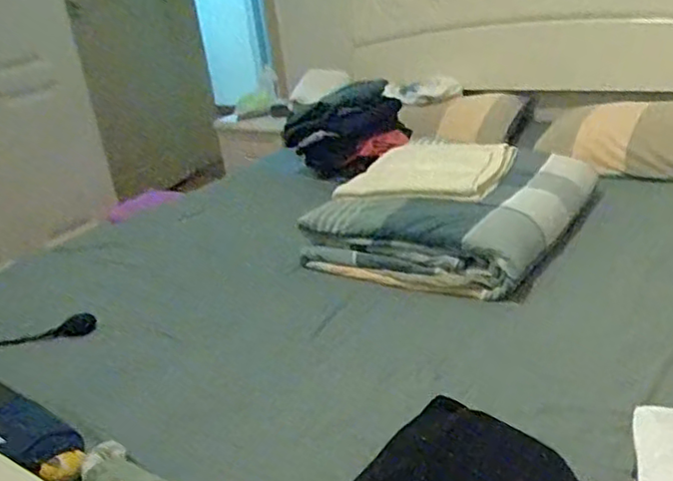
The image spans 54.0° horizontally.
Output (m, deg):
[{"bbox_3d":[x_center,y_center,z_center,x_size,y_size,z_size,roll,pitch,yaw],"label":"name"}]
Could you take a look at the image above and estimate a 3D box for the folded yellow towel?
[{"bbox_3d":[0.243,-0.183,1.687,0.358,0.041,0.454,4,26,26],"label":"folded yellow towel"}]

